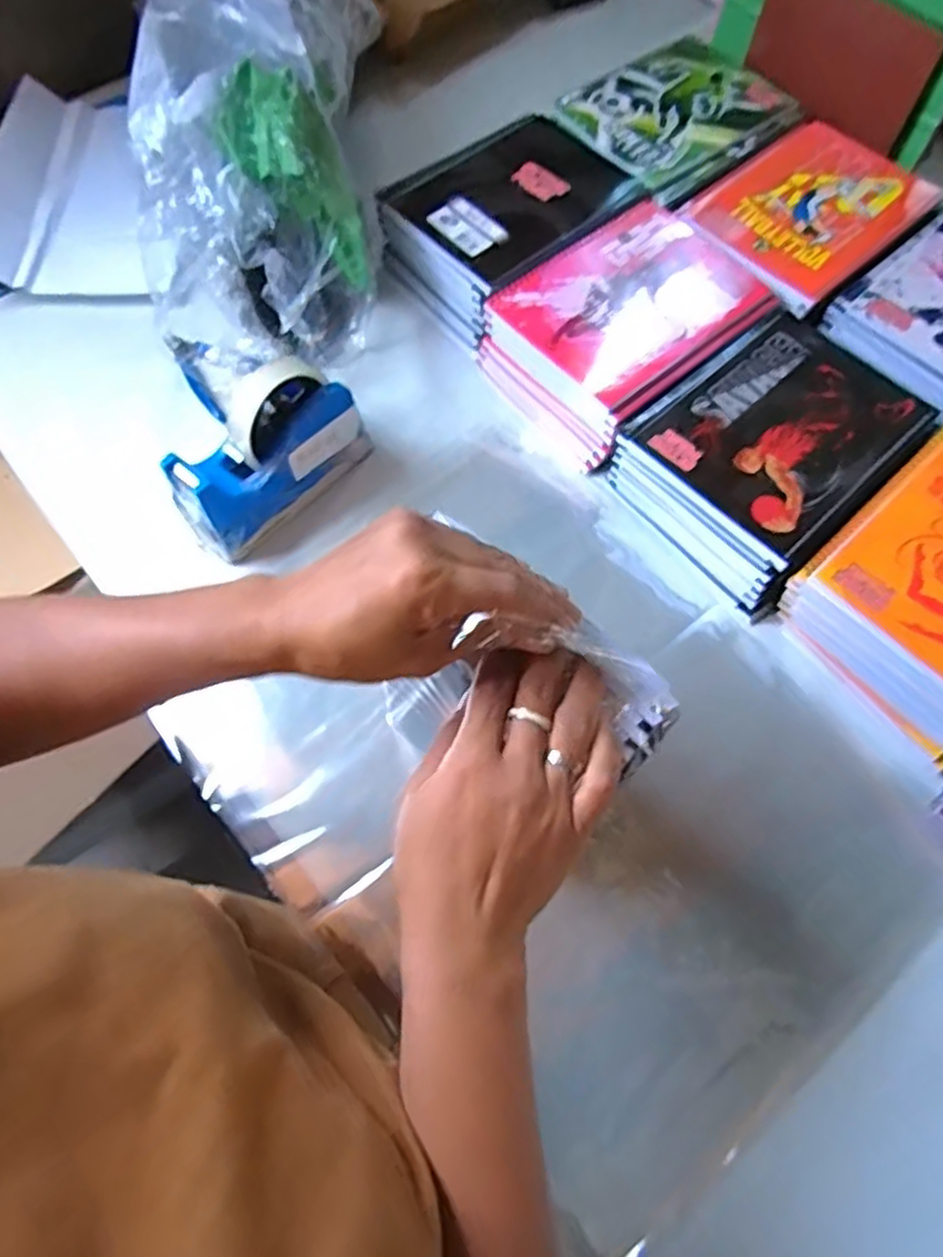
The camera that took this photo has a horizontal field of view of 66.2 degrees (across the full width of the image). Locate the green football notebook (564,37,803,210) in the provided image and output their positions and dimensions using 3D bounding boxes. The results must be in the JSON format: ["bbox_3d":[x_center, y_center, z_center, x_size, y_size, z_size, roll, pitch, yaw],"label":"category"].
[{"bbox_3d":[0.207,-0.510,0.710,0.202,0.006,0.166,-37,70,-14],"label":"green football notebook"}]

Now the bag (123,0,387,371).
[{"bbox_3d":[-0.185,-0.461,0.674,0.191,0.169,0.455,0,66,2],"label":"bag"}]

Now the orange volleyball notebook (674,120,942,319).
[{"bbox_3d":[0.308,-0.385,0.658,0.207,0.007,0.156,-38,70,-14],"label":"orange volleyball notebook"}]

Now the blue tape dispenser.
[{"bbox_3d":[-0.159,-0.139,0.568,0.159,0.107,0.059,-40,70,-15],"label":"blue tape dispenser"}]

